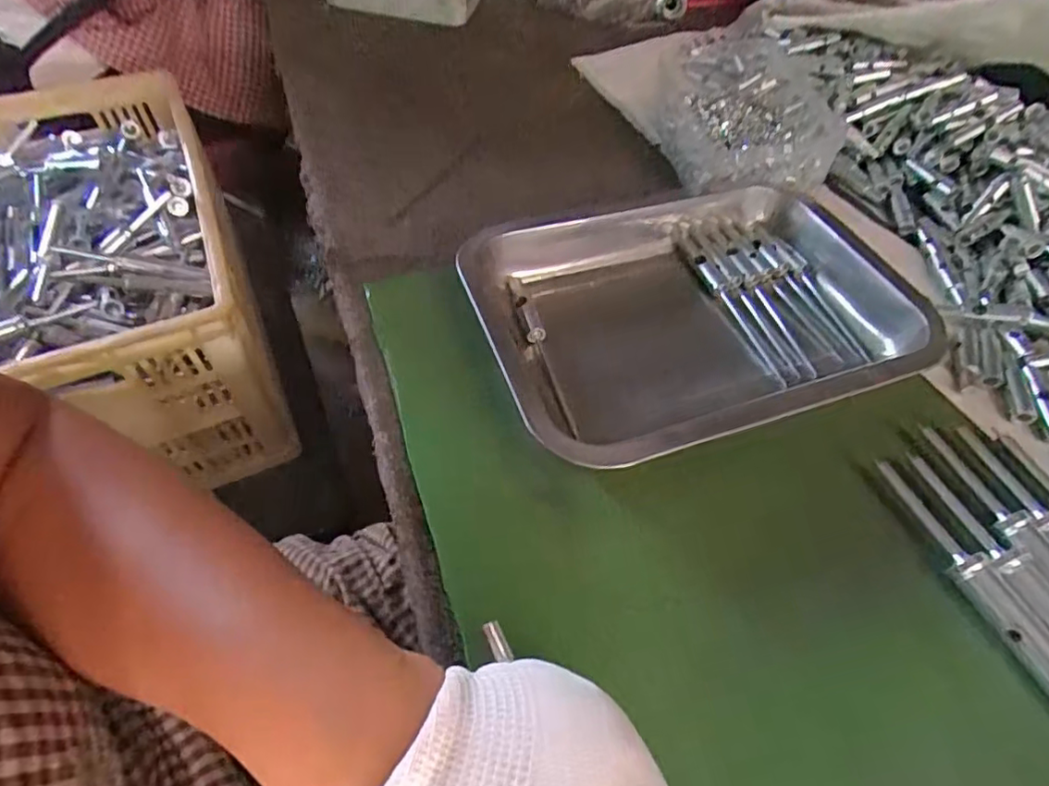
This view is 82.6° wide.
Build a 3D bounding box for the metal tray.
[{"bbox_3d":[0.110,-0.055,0.374,0.270,0.044,0.193,-17,56,-11],"label":"metal tray"}]

